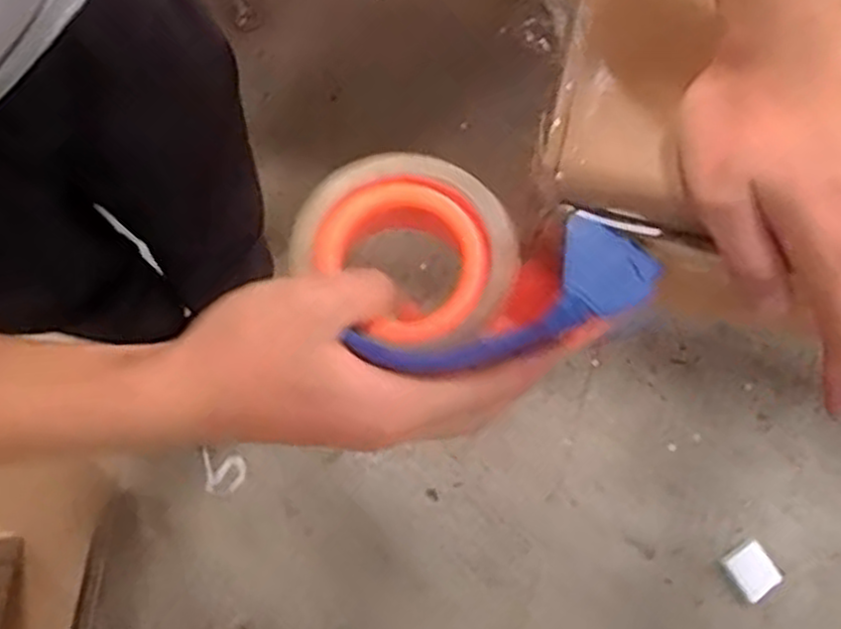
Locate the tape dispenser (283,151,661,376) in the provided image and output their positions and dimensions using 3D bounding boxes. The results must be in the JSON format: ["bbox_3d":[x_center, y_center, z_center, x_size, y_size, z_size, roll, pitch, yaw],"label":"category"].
[{"bbox_3d":[0.014,-0.013,0.346,0.146,0.051,0.092,24,79,6],"label":"tape dispenser"}]

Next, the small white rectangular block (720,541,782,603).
[{"bbox_3d":[0.498,0.385,1.177,0.062,0.030,0.070,-31,79,-6],"label":"small white rectangular block"}]

